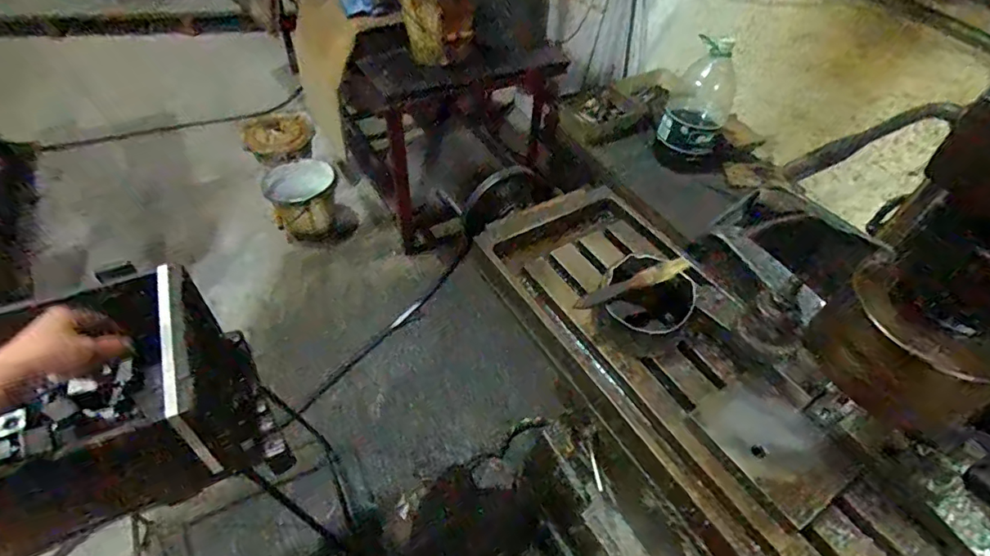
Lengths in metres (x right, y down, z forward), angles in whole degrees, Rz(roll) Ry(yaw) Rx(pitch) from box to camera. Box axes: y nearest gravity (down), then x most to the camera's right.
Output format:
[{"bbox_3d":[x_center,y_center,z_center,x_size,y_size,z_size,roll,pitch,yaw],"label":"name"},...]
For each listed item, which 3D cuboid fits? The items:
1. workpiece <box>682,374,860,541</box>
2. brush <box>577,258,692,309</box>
[{"bbox_3d":[0.269,0.161,0.479,0.104,0.013,0.127,-30,55,-19],"label":"workpiece"},{"bbox_3d":[0.157,0.006,0.553,0.145,0.017,0.020,-17,53,-17],"label":"brush"}]

